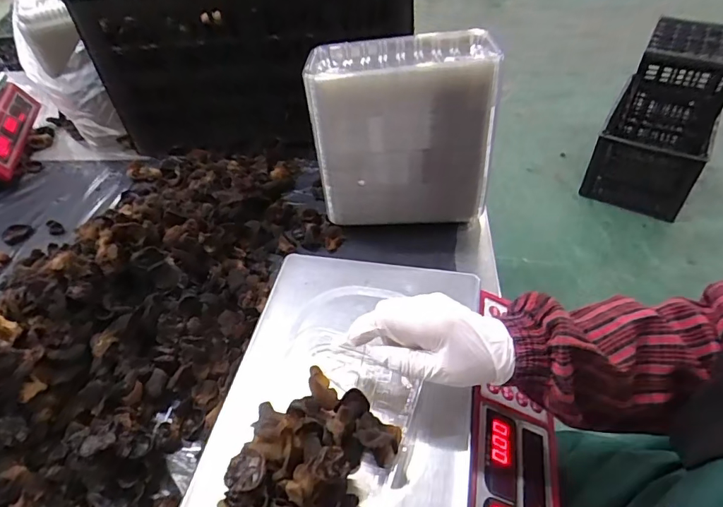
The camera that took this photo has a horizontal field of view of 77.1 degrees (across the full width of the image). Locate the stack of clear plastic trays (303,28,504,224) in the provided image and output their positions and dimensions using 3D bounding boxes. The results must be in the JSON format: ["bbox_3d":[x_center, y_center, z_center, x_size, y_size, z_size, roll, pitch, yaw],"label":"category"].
[{"bbox_3d":[0.055,-0.174,0.650,0.234,0.225,0.172,-3,46,2],"label":"stack of clear plastic trays"}]

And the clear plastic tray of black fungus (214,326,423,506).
[{"bbox_3d":[-0.042,0.171,0.348,0.124,0.043,0.224,14,48,18],"label":"clear plastic tray of black fungus"}]

